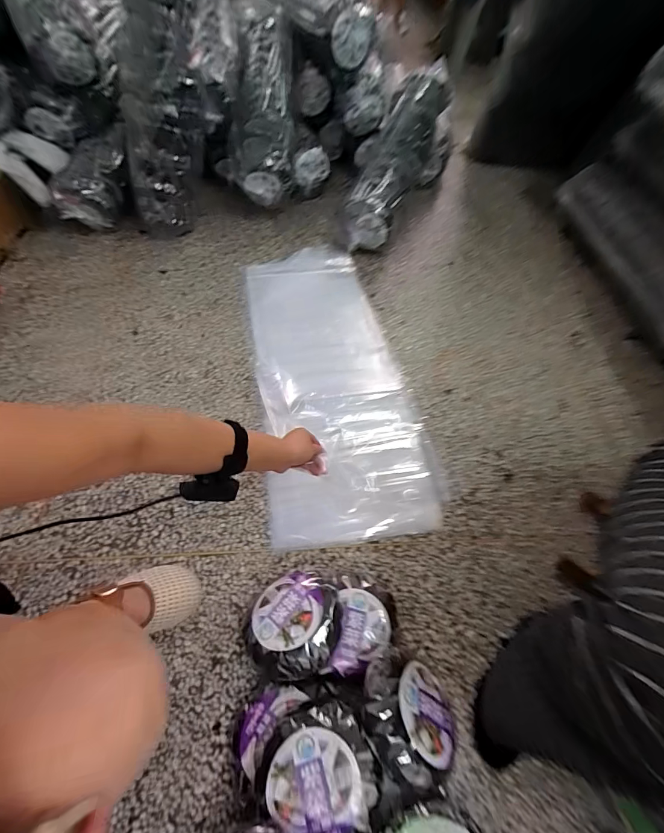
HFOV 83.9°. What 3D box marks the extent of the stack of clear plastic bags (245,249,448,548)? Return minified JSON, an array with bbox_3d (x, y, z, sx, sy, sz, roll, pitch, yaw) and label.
[{"bbox_3d":[-0.014,-0.145,0.944,0.360,0.050,0.878,-8,58,-9],"label":"stack of clear plastic bags"}]

